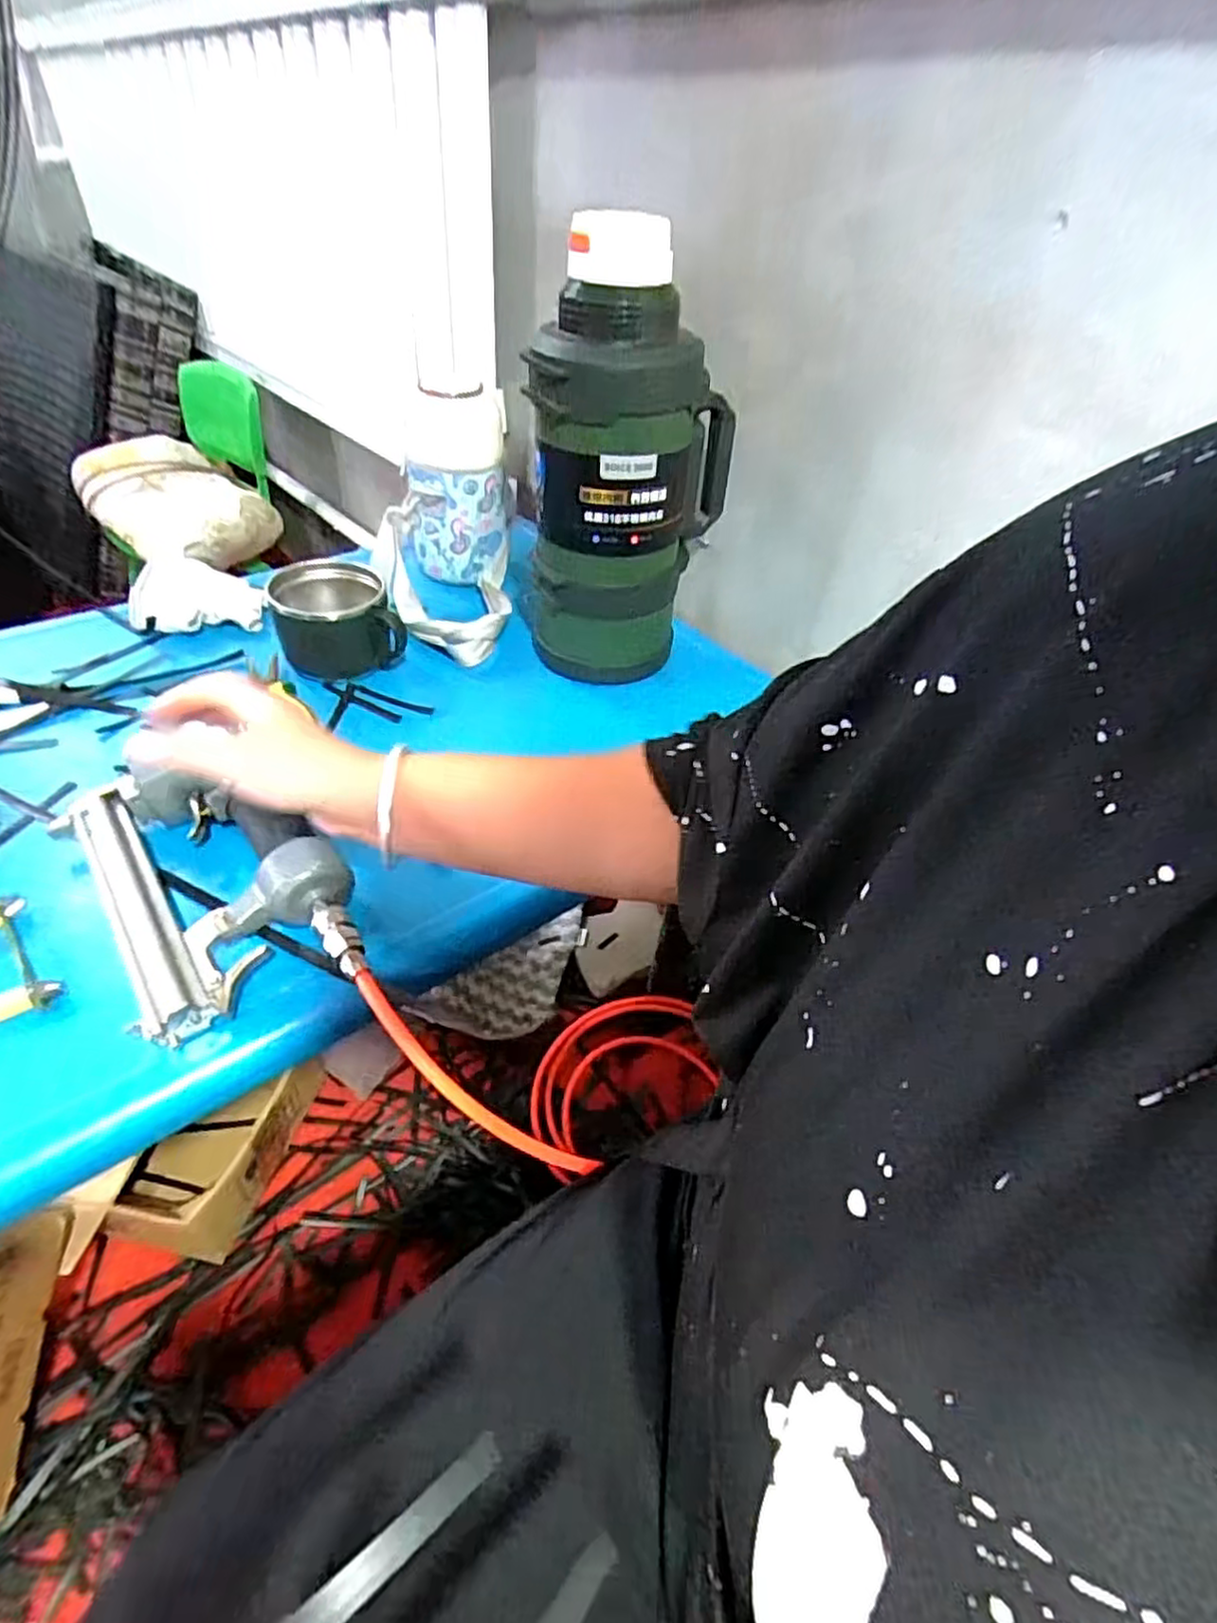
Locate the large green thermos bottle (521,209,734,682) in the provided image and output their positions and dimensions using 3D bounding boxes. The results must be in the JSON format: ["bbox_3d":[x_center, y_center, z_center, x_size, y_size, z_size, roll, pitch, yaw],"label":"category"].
[{"bbox_3d":[0.019,-0.310,0.646,0.128,0.335,0.179,22,44,17],"label":"large green thermos bottle"}]

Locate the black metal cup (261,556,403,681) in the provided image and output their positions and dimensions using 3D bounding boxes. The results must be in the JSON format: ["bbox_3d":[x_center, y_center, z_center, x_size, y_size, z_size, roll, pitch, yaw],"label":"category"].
[{"bbox_3d":[-0.264,-0.185,0.695,0.118,0.081,0.104,-6,43,-13],"label":"black metal cup"}]

